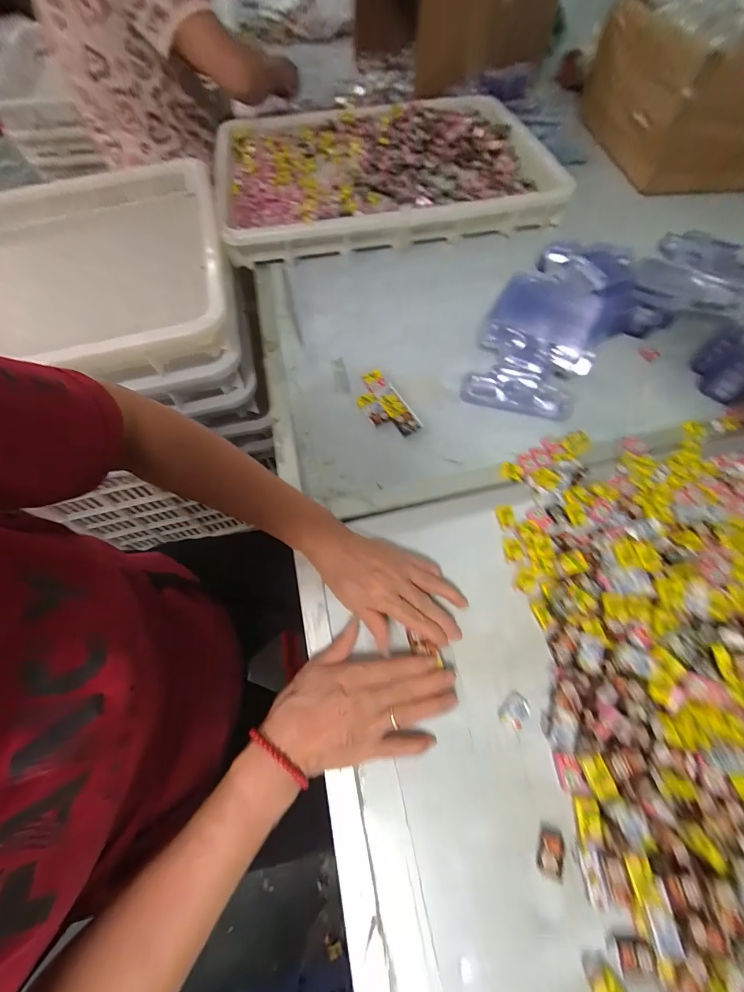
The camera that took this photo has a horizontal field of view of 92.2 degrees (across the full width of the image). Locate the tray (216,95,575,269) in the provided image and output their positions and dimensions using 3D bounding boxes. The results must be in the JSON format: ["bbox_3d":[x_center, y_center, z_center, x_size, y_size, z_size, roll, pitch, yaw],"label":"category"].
[{"bbox_3d":[0.015,-0.643,0.707,0.613,0.060,0.471,-9,63,-2],"label":"tray"}]

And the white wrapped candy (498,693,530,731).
[{"bbox_3d":[0.126,0.190,0.317,0.020,0.010,0.027,41,71,20],"label":"white wrapped candy"}]

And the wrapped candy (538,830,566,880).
[{"bbox_3d":[0.137,0.271,0.270,0.015,0.008,0.027,24,66,14],"label":"wrapped candy"}]

